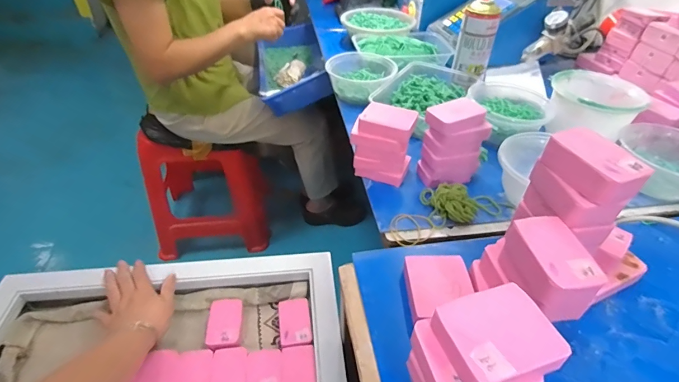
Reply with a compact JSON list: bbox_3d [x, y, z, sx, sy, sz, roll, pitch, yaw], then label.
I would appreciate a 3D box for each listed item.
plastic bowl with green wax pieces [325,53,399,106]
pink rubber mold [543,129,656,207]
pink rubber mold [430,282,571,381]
[{"bbox_3d":[0.042,-0.223,0.743,0.133,0.049,0.149,9,42,7],"label":"plastic bowl with green wax pieces"},{"bbox_3d":[0.217,-0.023,0.321,0.047,0.028,0.066,-9,43,-13],"label":"pink rubber mold"},{"bbox_3d":[0.105,0.098,0.252,0.070,0.023,0.059,-13,44,-17],"label":"pink rubber mold"}]

